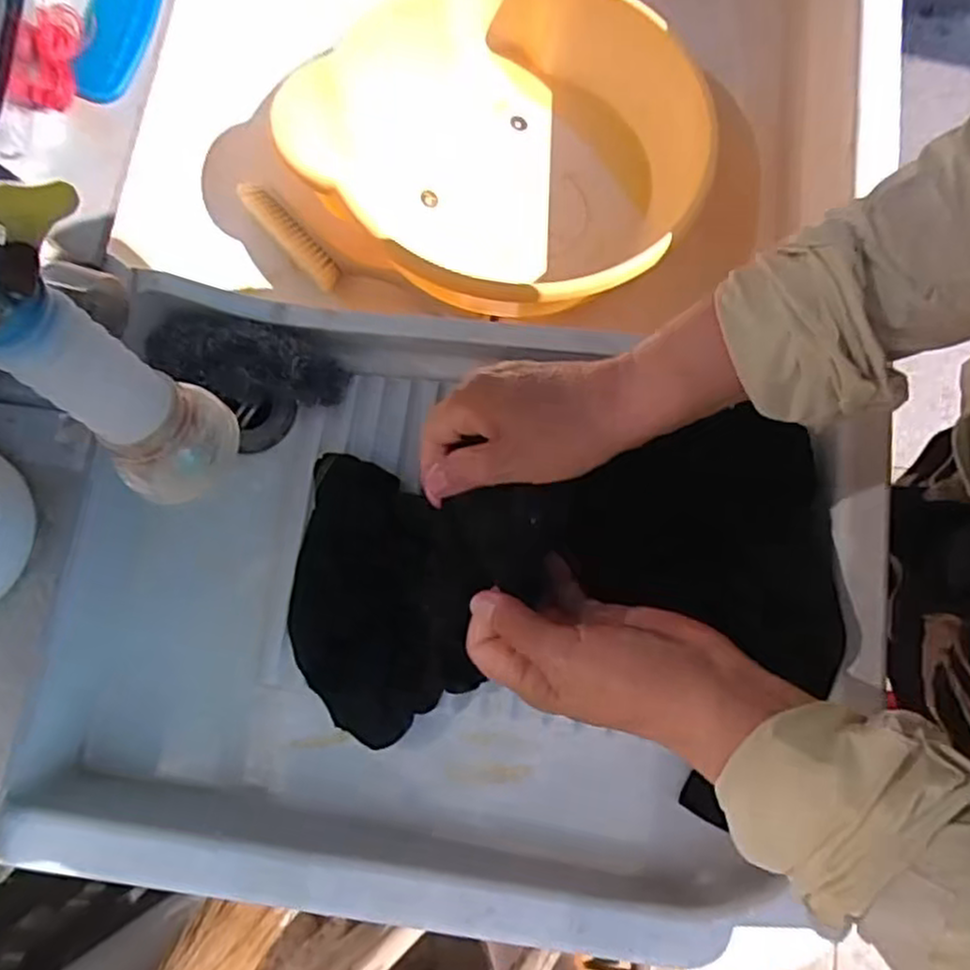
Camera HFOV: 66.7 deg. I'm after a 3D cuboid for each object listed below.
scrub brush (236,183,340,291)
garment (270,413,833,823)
[{"bbox_3d":[-0.173,-0.221,0.646,0.022,0.020,0.120,-42,80,-7],"label":"scrub brush"},{"bbox_3d":[0.037,0.068,0.426,0.316,0.042,0.203,-10,77,7],"label":"garment"}]

